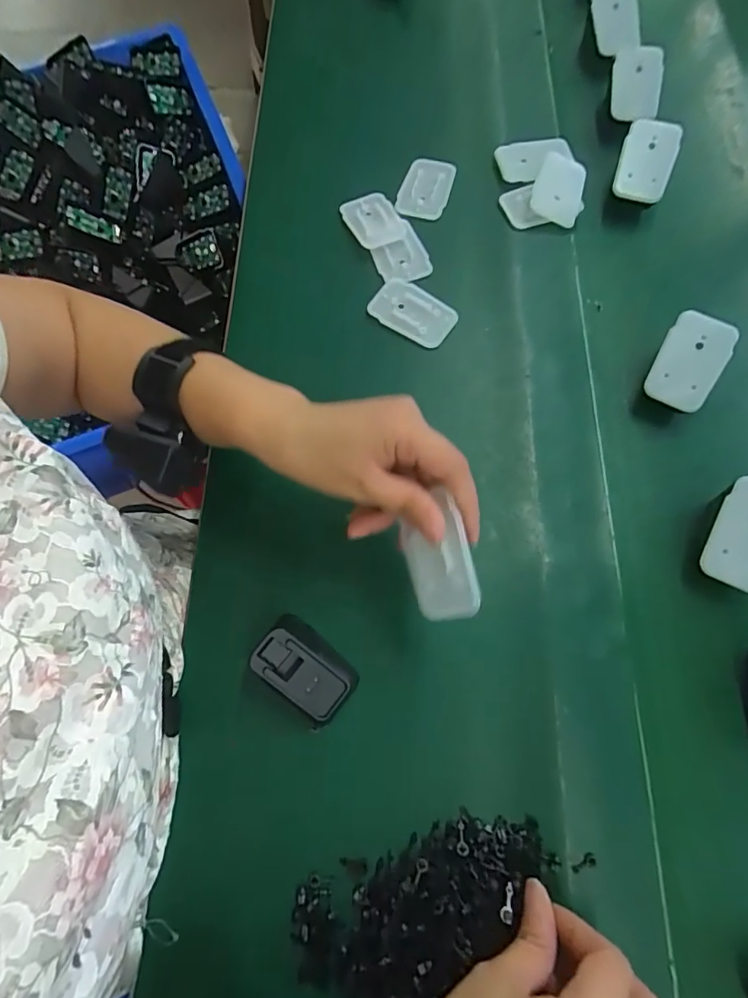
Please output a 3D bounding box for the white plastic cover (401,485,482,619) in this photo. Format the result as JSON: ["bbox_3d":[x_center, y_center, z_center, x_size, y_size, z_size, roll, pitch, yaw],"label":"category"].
[{"bbox_3d":[0.035,0.034,0.263,0.041,0.007,0.064,-17,91,38],"label":"white plastic cover"}]

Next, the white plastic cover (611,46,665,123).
[{"bbox_3d":[0.247,-0.391,0.458,0.042,0.070,0.013,5,77,24],"label":"white plastic cover"}]

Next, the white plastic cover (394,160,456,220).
[{"bbox_3d":[0.047,-0.287,0.447,0.044,0.008,0.061,17,81,9],"label":"white plastic cover"}]

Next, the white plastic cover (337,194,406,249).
[{"bbox_3d":[0.001,-0.252,0.438,0.044,0.006,0.064,-30,78,-1],"label":"white plastic cover"}]

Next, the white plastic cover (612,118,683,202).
[{"bbox_3d":[0.233,-0.286,0.413,0.046,0.014,0.059,17,102,-7],"label":"white plastic cover"}]

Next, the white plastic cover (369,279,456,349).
[{"bbox_3d":[0.032,-0.158,0.406,0.068,0.004,0.043,36,84,11],"label":"white plastic cover"}]

